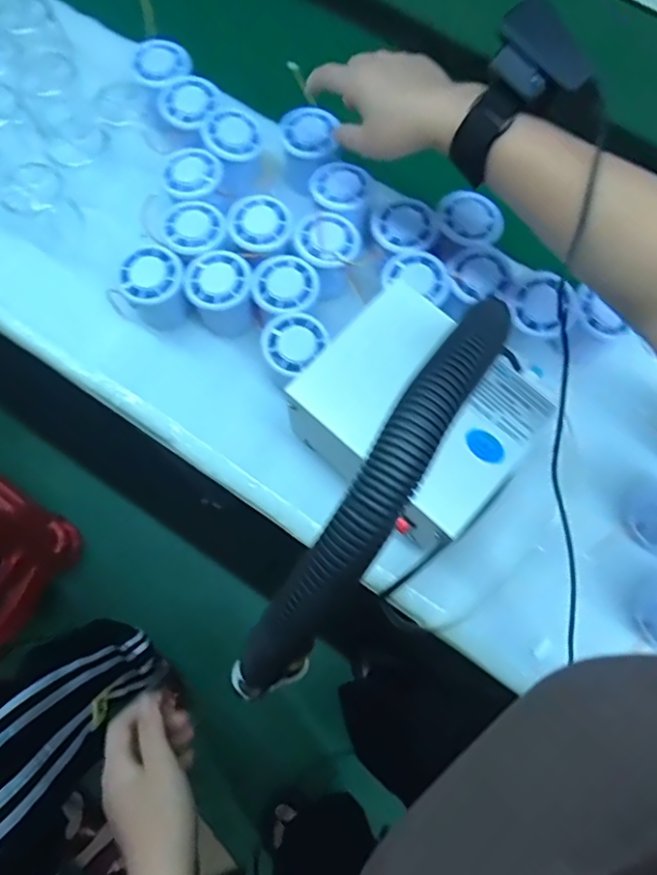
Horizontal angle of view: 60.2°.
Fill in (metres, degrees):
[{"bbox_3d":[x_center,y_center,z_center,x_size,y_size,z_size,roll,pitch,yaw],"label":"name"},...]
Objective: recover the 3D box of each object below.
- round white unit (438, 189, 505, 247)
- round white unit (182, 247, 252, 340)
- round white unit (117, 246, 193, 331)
[{"bbox_3d":[0.123,-0.193,0.500,0.048,0.010,0.057,-40,80,-11],"label":"round white unit"},{"bbox_3d":[-0.094,-0.127,0.505,0.055,0.058,0.057,0,76,-2],"label":"round white unit"},{"bbox_3d":[-0.151,-0.130,0.504,0.052,0.062,0.048,0,76,-2],"label":"round white unit"}]

